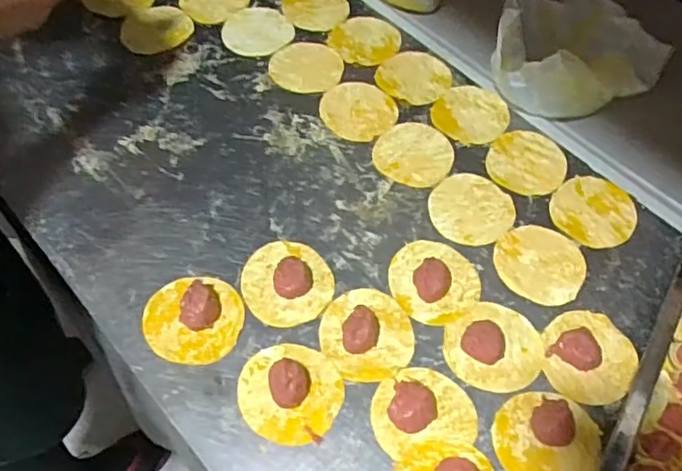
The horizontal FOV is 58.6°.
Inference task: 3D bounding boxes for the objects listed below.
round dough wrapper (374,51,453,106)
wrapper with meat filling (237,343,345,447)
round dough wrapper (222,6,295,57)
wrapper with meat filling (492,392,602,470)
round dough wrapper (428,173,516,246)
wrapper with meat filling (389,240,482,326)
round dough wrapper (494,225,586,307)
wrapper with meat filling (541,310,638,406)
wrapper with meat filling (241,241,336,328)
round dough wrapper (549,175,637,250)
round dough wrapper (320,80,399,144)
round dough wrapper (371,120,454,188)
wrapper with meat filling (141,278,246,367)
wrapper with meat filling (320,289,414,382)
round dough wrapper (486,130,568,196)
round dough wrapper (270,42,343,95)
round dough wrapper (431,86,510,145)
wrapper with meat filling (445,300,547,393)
[{"bbox_3d":[0.086,-0.187,0.710,0.081,0.005,0.084,2,58,-3],"label":"round dough wrapper"},{"bbox_3d":[-0.042,0.125,0.494,0.085,0.021,0.078,2,58,-3],"label":"wrapper with meat filling"},{"bbox_3d":[-0.104,-0.250,0.740,0.082,0.004,0.087,2,58,-3],"label":"round dough wrapper"},{"bbox_3d":[0.166,0.163,0.481,0.083,0.019,0.078,2,58,-3],"label":"wrapper with meat filling"},{"bbox_3d":[0.130,-0.027,0.612,0.082,0.004,0.082,2,58,-3],"label":"round dough wrapper"},{"bbox_3d":[0.085,0.035,0.557,0.076,0.022,0.080,2,58,-3],"label":"wrapper with meat filling"},{"bbox_3d":[0.190,0.026,0.579,0.082,0.004,0.078,2,58,-3],"label":"round dough wrapper"},{"bbox_3d":[0.216,0.102,0.525,0.076,0.013,0.082,8,58,1],"label":"wrapper with meat filling"},{"bbox_3d":[-0.049,0.038,0.550,0.079,0.022,0.086,2,58,-3],"label":"wrapper with meat filling"},{"bbox_3d":[0.258,-0.025,0.616,0.090,0.004,0.080,-26,63,-18],"label":"round dough wrapper"},{"bbox_3d":[0.017,-0.141,0.678,0.081,0.005,0.081,2,58,-3],"label":"round dough wrapper"},{"bbox_3d":[0.078,-0.088,0.647,0.082,0.005,0.081,2,58,-3],"label":"round dough wrapper"},{"bbox_3d":[-0.129,0.070,0.524,0.083,0.019,0.077,2,58,-3],"label":"wrapper with meat filling"},{"bbox_3d":[0.024,0.081,0.525,0.078,0.018,0.085,2,58,-3],"label":"wrapper with meat filling"},{"bbox_3d":[0.198,-0.079,0.647,0.081,0.004,0.083,2,58,-3],"label":"round dough wrapper"},{"bbox_3d":[-0.040,-0.198,0.709,0.083,0.004,0.084,2,58,-3],"label":"round dough wrapper"},{"bbox_3d":[0.145,-0.136,0.681,0.082,0.004,0.075,0,65,-1],"label":"round dough wrapper"},{"bbox_3d":[0.134,0.094,0.528,0.082,0.012,0.080,2,58,-3],"label":"wrapper with meat filling"}]

